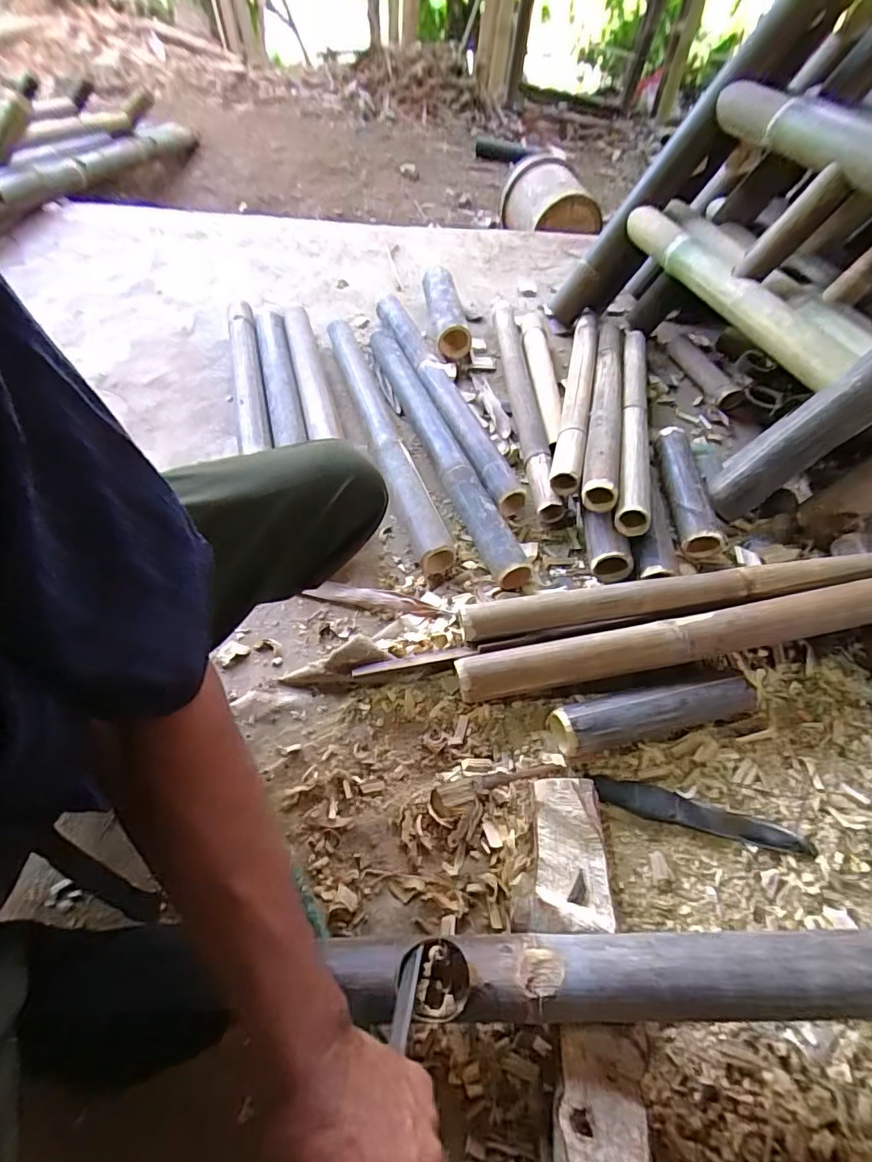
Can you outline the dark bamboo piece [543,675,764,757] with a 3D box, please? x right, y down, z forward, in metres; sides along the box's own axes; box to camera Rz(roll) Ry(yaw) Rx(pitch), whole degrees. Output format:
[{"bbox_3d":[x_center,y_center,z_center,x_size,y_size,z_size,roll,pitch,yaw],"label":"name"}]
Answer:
[{"bbox_3d":[0.266,0.159,0.616,0.259,0.056,0.061,-8,56,-9],"label":"dark bamboo piece"}]

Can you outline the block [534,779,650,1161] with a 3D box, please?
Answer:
[{"bbox_3d":[0.127,0.357,0.466,0.088,0.055,0.328,3,55,-2],"label":"block"}]

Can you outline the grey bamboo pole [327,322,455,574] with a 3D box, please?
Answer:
[{"bbox_3d":[-0.098,-0.268,0.895,0.061,0.050,0.623,-14,57,-13],"label":"grey bamboo pole"}]

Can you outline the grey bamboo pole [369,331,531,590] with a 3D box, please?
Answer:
[{"bbox_3d":[-0.004,-0.253,0.894,0.060,0.056,0.646,-16,58,-15],"label":"grey bamboo pole"}]

